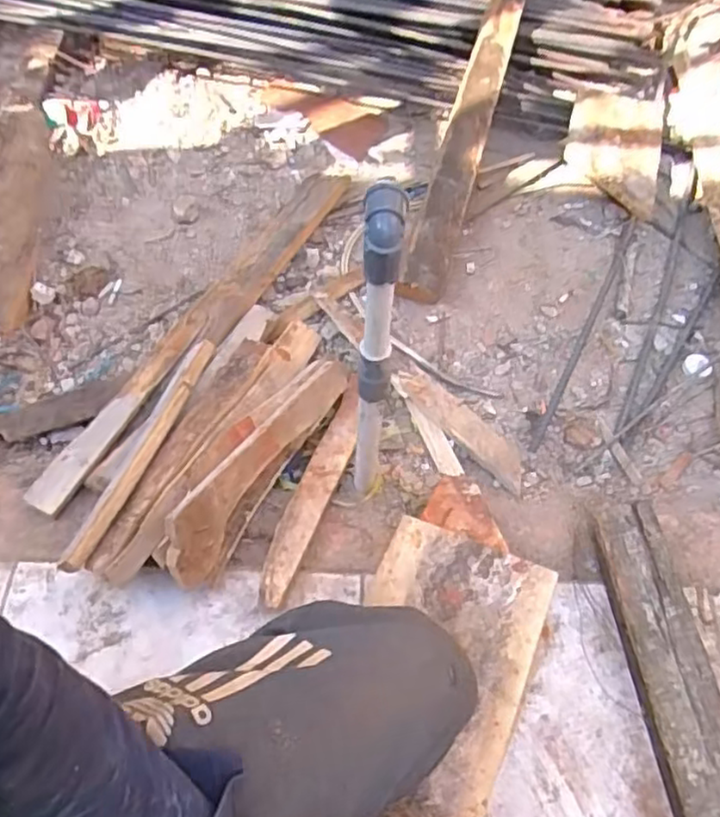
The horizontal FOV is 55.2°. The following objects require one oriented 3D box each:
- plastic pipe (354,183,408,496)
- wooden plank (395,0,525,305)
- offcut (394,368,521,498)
[{"bbox_3d":[0.010,-0.028,0.667,0.034,0.441,0.038,4,60,0],"label":"plastic pipe"},{"bbox_3d":[0.193,-0.505,1.163,0.072,0.051,0.720,16,74,6],"label":"wooden plank"},{"bbox_3d":[0.144,0.022,0.945,0.055,0.031,0.224,-35,67,-20],"label":"offcut"}]

